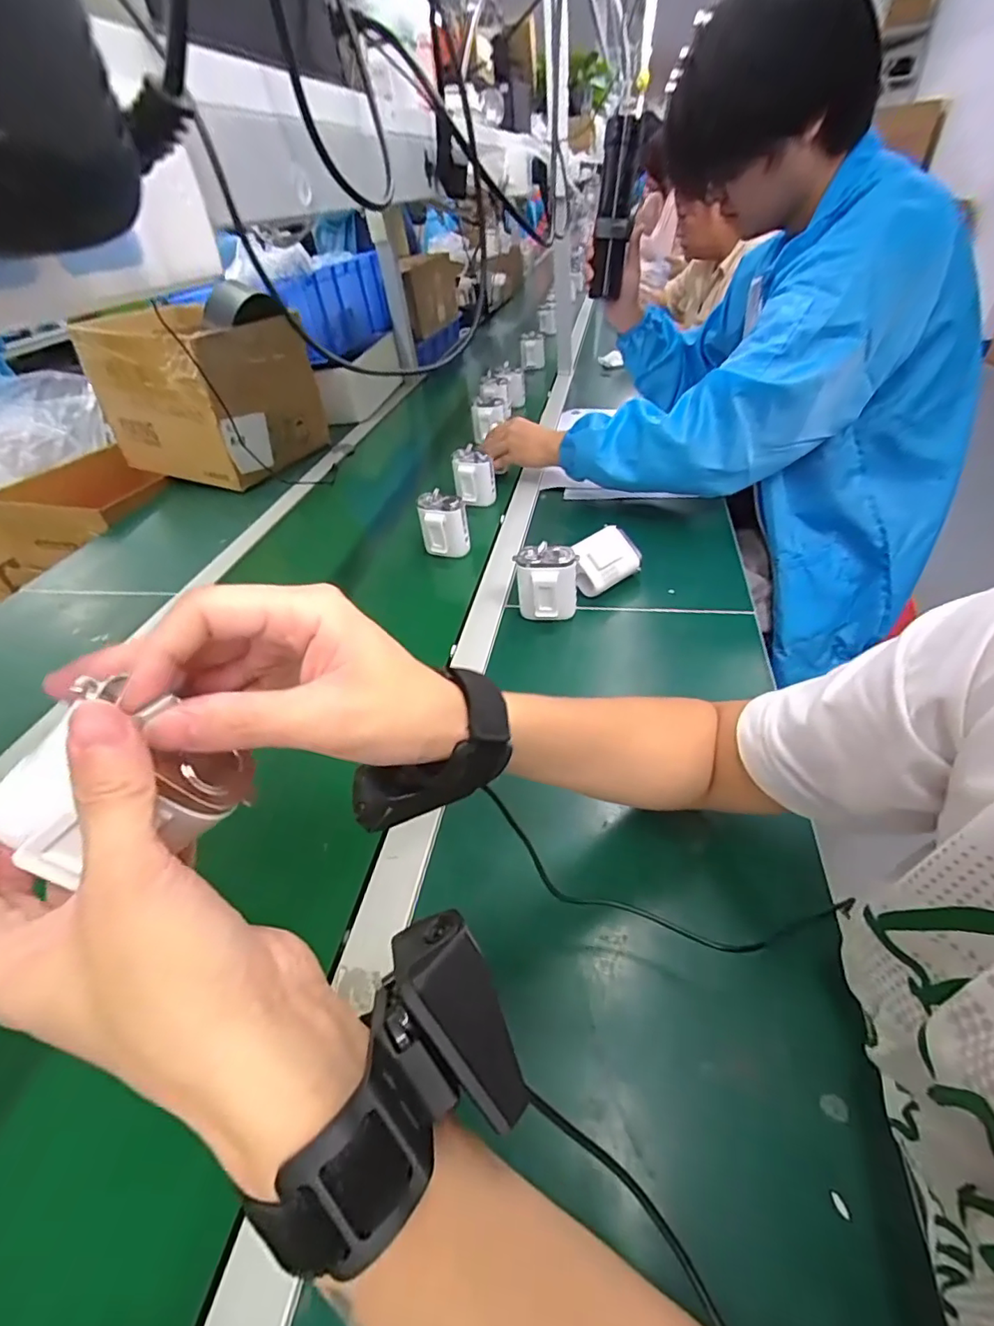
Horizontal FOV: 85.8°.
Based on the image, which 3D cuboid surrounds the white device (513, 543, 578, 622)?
[{"bbox_3d":[0.058,-0.088,0.624,0.069,0.092,0.039,5,43,13],"label":"white device"}]

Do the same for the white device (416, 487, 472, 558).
[{"bbox_3d":[-0.077,-0.200,0.776,0.064,0.087,0.045,-10,42,-4],"label":"white device"}]

